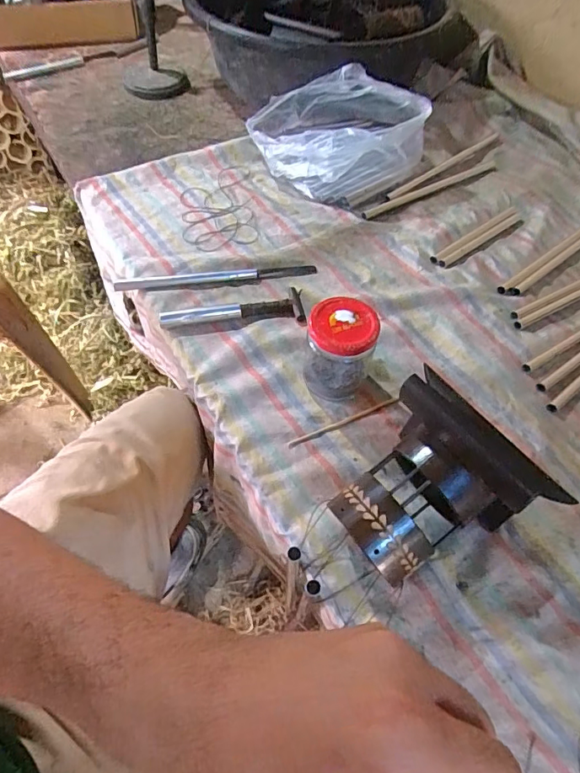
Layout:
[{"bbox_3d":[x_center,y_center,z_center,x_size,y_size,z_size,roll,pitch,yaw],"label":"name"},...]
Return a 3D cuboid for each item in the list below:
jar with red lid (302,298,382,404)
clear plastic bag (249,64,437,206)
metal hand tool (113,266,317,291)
[{"bbox_3d":[0.047,-0.034,0.481,0.068,0.091,0.064,1,57,-1],"label":"jar with red lid"},{"bbox_3d":[0.060,-0.357,0.690,0.237,0.121,0.143,21,58,12],"label":"clear plastic bag"},{"bbox_3d":[-0.088,-0.136,0.591,0.241,0.013,0.017,-8,57,-7],"label":"metal hand tool"}]

